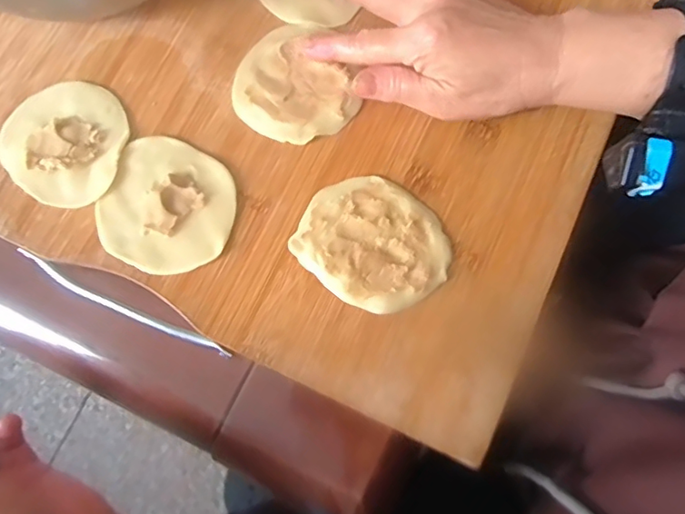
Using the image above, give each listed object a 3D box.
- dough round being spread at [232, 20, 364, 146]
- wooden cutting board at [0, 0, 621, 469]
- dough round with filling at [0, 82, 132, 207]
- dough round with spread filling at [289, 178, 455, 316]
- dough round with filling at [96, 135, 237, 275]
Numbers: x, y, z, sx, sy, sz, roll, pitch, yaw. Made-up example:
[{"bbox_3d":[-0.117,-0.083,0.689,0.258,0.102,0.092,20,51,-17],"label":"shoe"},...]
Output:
[{"bbox_3d":[-0.027,-0.108,0.337,0.076,0.007,0.075,0,75,-1],"label":"dough round being spread"},{"bbox_3d":[0.027,-0.291,0.386,0.443,0.035,0.714,25,76,5],"label":"wooden cutting board"},{"bbox_3d":[-0.169,-0.071,0.323,0.073,0.010,0.076,1,78,-3],"label":"dough round with filling"},{"bbox_3d":[0.019,-0.009,0.318,0.085,0.004,0.073,39,79,6],"label":"dough round with spread filling"},{"bbox_3d":[-0.103,-0.030,0.316,0.076,0.007,0.076,1,78,-3],"label":"dough round with filling"}]

